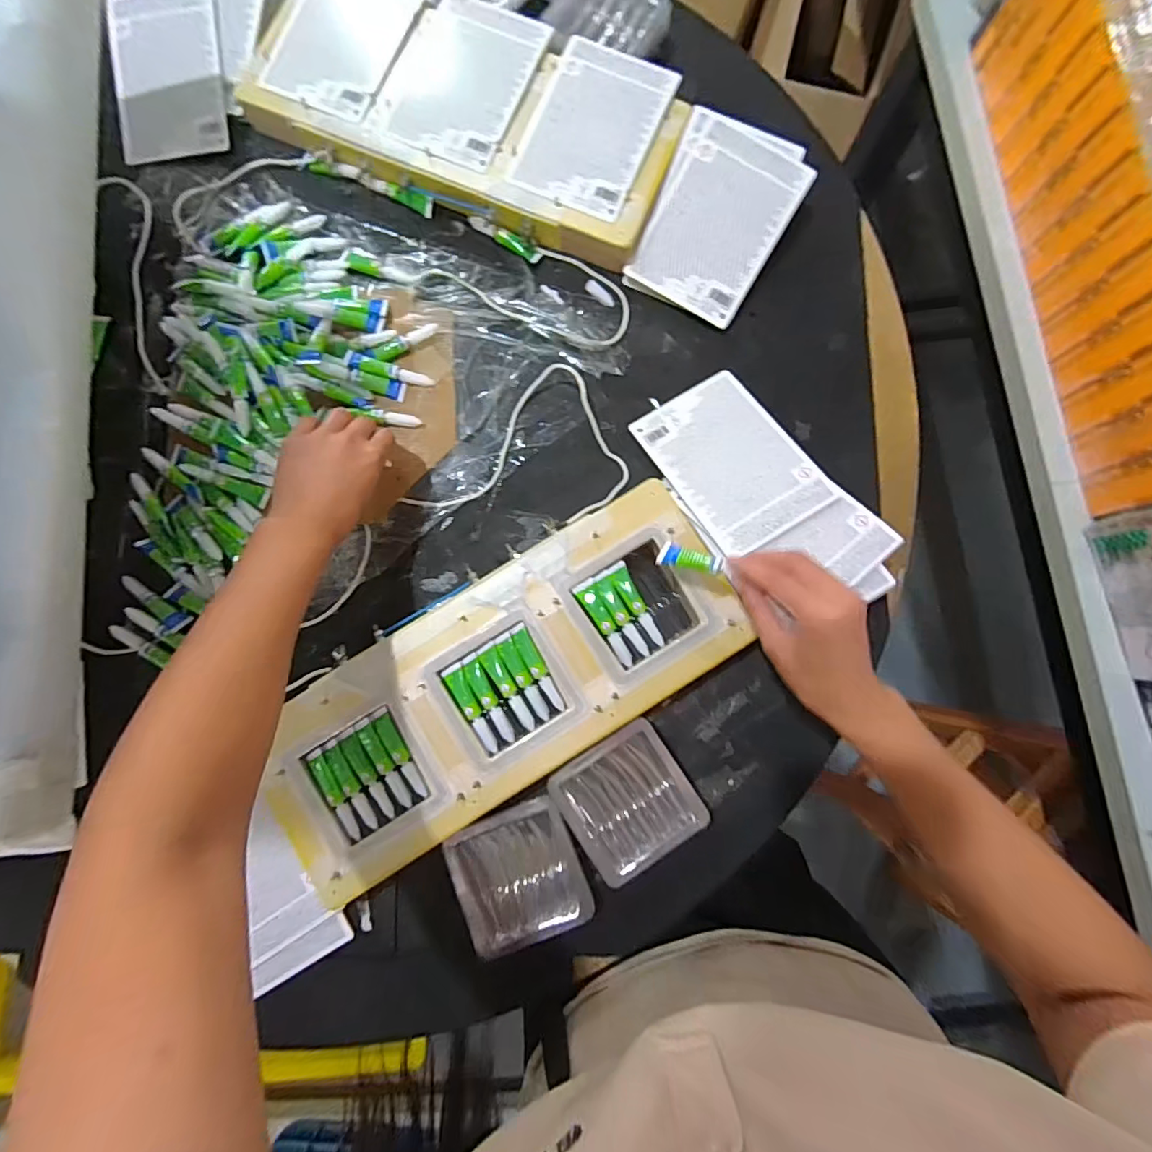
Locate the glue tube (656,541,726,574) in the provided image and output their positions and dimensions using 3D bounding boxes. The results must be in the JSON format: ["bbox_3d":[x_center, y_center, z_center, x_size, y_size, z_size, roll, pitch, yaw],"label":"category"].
[{"bbox_3d":[0.090,-0.013,0.407,0.053,0.006,0.019,15,82,33],"label":"glue tube"}]

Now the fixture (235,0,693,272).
[{"bbox_3d":[-0.107,-0.472,0.522,0.419,0.036,0.199,22,83,4],"label":"fixture"}]

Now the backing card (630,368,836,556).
[{"bbox_3d":[0.142,-0.109,0.485,0.108,0.006,0.166,-32,69,0],"label":"backing card"}]

